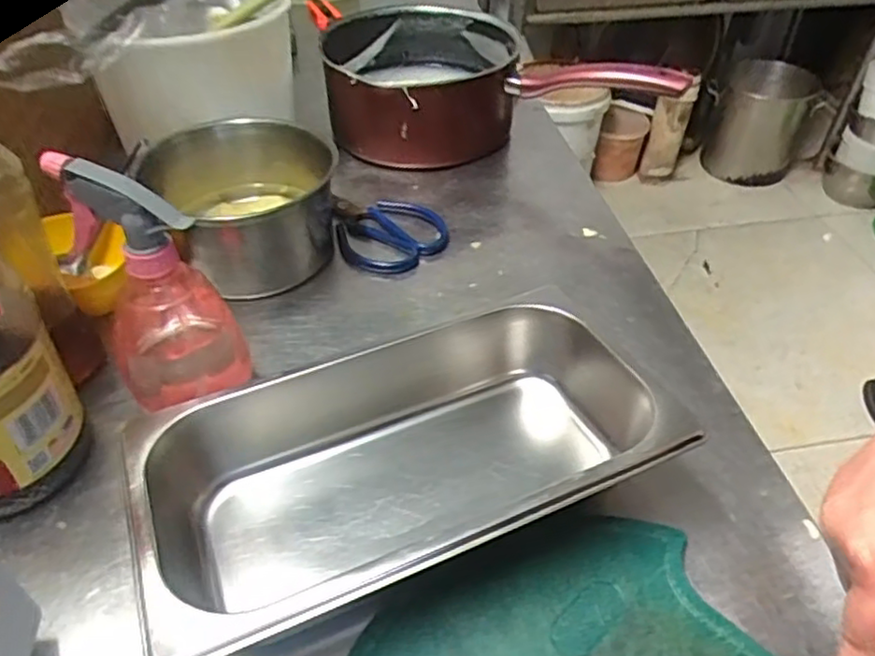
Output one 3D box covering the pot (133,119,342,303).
[{"bbox_3d":[-0.173,-0.114,0.634,0.160,0.091,0.175,0,43,0],"label":"pot"}]

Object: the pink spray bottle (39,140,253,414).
[{"bbox_3d":[-0.189,-0.027,0.467,0.084,0.189,0.068,-24,48,-24],"label":"pink spray bottle"}]

